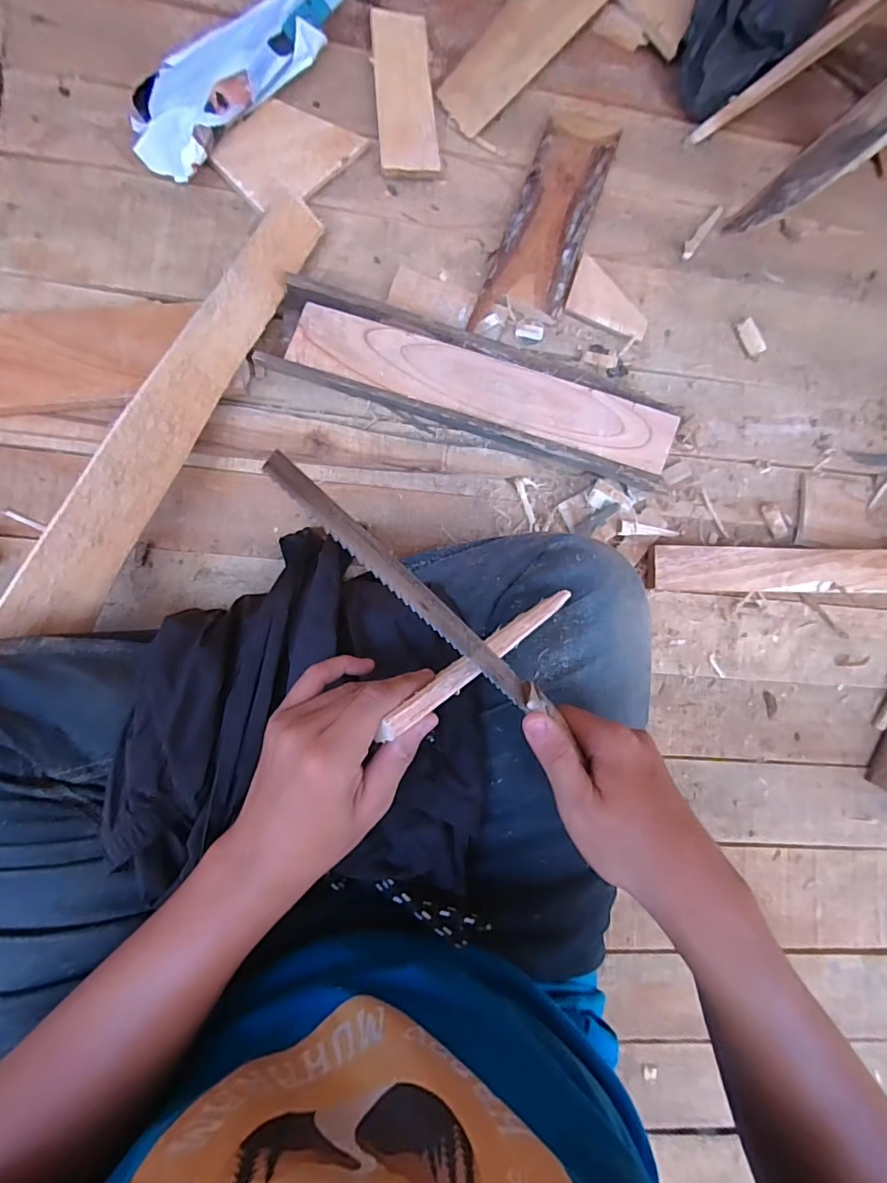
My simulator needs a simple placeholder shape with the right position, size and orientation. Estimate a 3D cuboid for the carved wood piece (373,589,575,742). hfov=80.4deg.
[{"bbox_3d":[0.026,0.038,0.313,0.162,0.014,0.015,-31,91,-37],"label":"carved wood piece"}]

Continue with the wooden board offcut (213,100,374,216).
[{"bbox_3d":[-0.158,-0.453,0.538,0.091,0.008,0.131,43,81,-9],"label":"wooden board offcut"}]

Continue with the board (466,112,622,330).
[{"bbox_3d":[0.118,-0.409,0.577,0.088,0.020,0.288,20,84,-6],"label":"board"}]

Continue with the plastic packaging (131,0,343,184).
[{"bbox_3d":[-0.212,-0.509,0.521,0.080,0.054,0.242,39,83,-4],"label":"plastic packaging"}]

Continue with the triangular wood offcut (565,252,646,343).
[{"bbox_3d":[0.185,-0.322,0.587,0.094,0.017,0.063,25,83,-6],"label":"triangular wood offcut"}]

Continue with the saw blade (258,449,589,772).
[{"bbox_3d":[-0.003,0.010,0.272,0.005,0.032,0.214,-39,114,18],"label":"saw blade"}]

